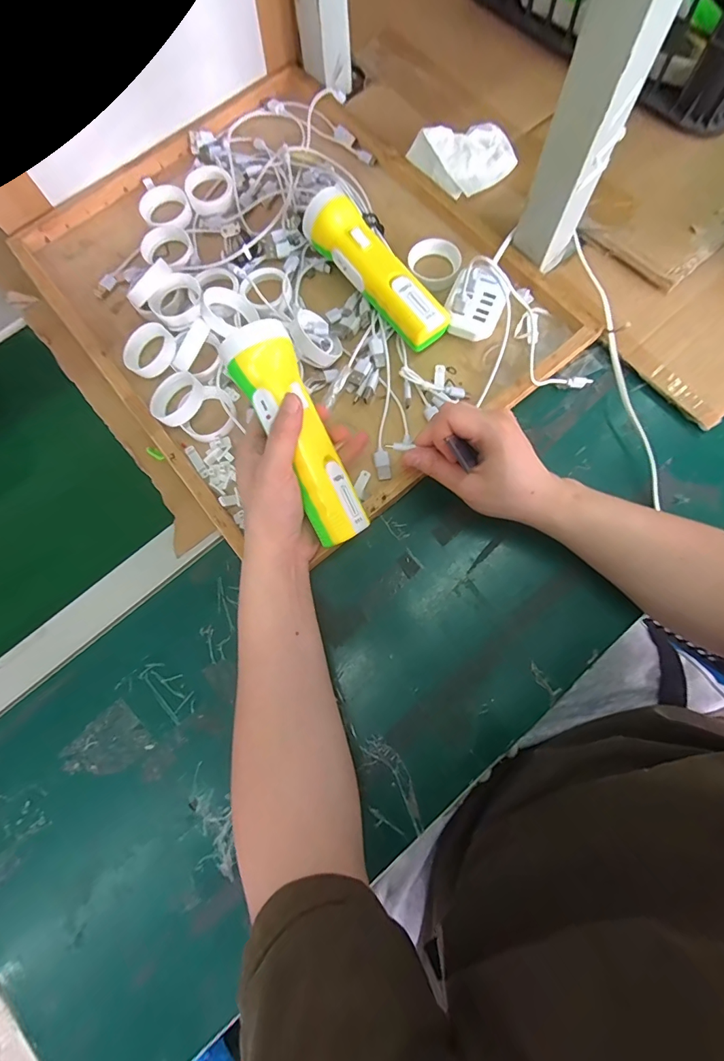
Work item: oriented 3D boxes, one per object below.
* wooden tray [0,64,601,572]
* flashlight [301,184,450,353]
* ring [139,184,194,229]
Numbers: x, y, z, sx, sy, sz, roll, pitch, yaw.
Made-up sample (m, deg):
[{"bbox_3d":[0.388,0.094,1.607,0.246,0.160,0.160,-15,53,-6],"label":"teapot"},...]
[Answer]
[{"bbox_3d":[-0.082,-0.251,0.424,0.403,0.045,0.497,-39,80,-7],"label":"wooden tray"},{"bbox_3d":[0.014,-0.246,0.410,0.049,0.053,0.181,-40,77,-8],"label":"flashlight"},{"bbox_3d":[-0.218,-0.360,0.478,0.052,0.020,0.052,-6,78,0],"label":"ring"}]

